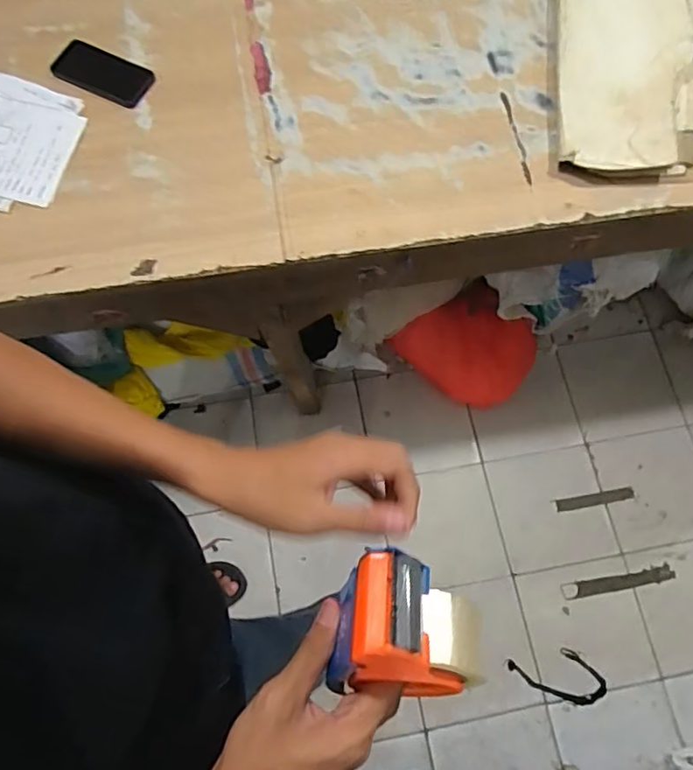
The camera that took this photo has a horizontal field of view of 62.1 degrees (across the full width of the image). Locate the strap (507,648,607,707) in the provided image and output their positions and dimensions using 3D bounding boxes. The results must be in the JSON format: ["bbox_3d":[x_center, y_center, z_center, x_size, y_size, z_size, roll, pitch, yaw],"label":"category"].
[{"bbox_3d":[0.535,0.723,1.452,0.240,0.012,0.116,20,72,4],"label":"strap"}]

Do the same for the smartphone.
[{"bbox_3d":[-0.399,-0.512,0.945,0.167,0.011,0.073,24,83,4],"label":"smartphone"}]

